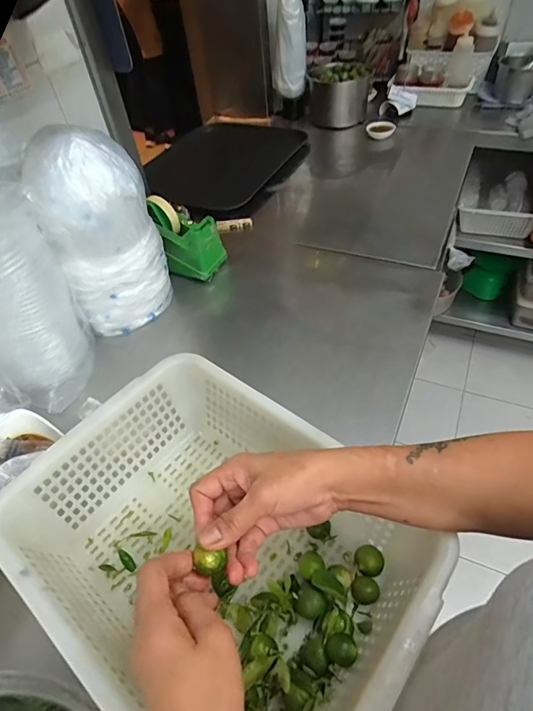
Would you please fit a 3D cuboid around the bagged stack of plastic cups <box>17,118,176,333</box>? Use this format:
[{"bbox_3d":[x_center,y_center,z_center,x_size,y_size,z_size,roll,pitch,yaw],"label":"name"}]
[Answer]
[{"bbox_3d":[-0.230,-0.167,0.616,0.108,0.279,0.113,4,49,10],"label":"bagged stack of plastic cups"}]

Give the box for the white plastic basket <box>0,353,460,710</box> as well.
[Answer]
[{"bbox_3d":[-0.047,0.177,0.398,0.347,0.105,0.257,29,57,29],"label":"white plastic basket"}]

